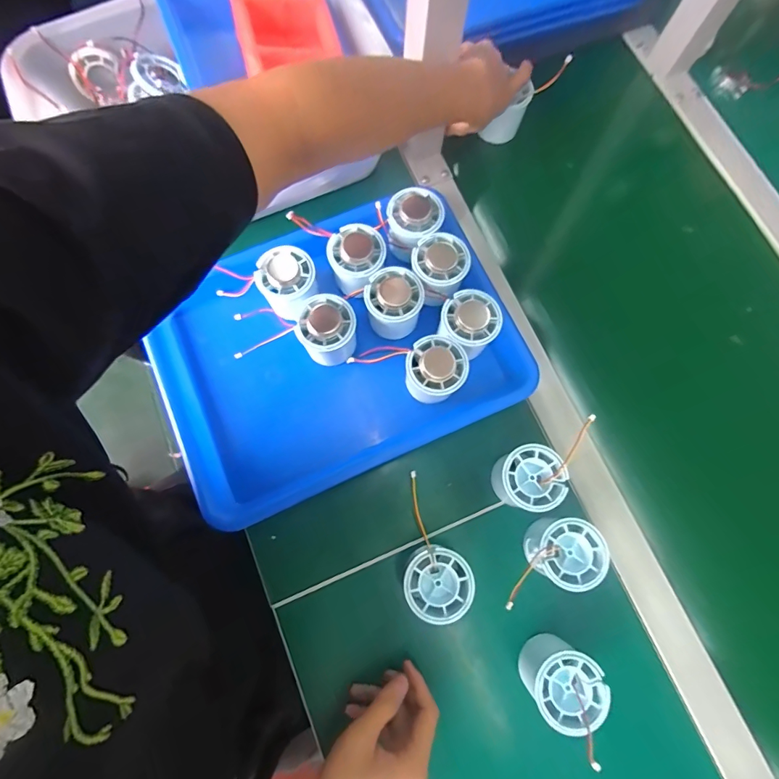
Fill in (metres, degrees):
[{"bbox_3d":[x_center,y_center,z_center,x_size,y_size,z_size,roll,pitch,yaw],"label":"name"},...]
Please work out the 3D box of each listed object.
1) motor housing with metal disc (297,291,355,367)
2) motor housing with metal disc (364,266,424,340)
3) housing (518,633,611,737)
[{"bbox_3d":[-0.059,-0.056,0.419,0.052,0.061,0.055,0,76,0],"label":"motor housing with metal disc"},{"bbox_3d":[0.004,-0.085,0.426,0.056,0.056,0.051,-4,76,-1],"label":"motor housing with metal disc"},{"bbox_3d":[0.138,0.236,0.347,0.053,0.052,0.052,0,76,0],"label":"housing"}]

